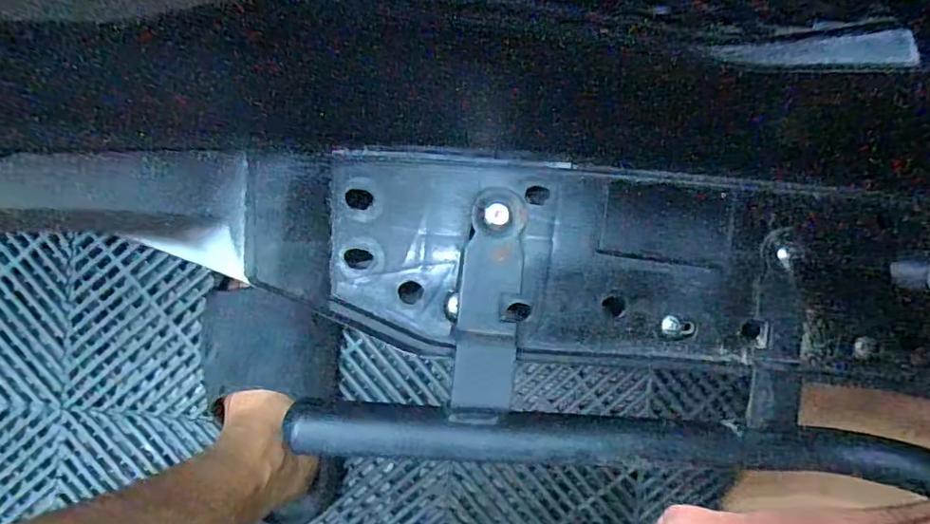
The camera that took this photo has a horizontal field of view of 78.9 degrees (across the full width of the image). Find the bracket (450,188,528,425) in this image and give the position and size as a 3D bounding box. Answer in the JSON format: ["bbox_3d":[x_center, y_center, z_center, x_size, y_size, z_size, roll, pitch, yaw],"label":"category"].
[{"bbox_3d":[0.012,0.022,0.270,0.030,0.006,0.110,5,89,-15],"label":"bracket"}]

